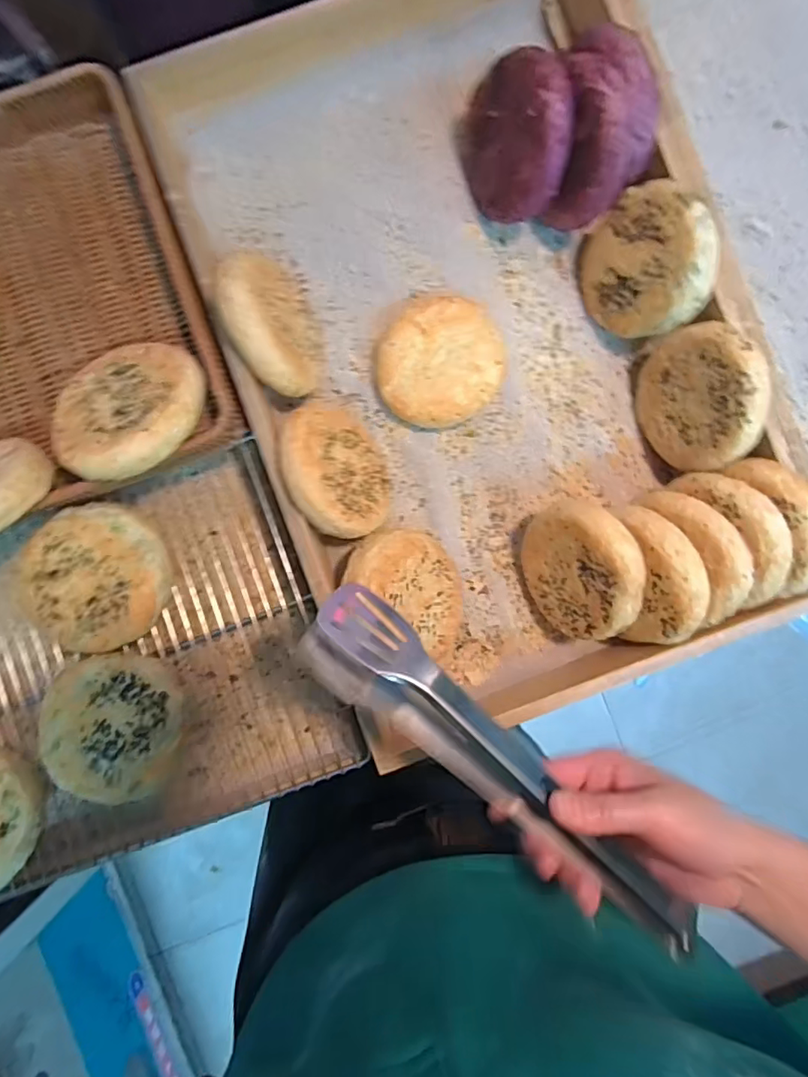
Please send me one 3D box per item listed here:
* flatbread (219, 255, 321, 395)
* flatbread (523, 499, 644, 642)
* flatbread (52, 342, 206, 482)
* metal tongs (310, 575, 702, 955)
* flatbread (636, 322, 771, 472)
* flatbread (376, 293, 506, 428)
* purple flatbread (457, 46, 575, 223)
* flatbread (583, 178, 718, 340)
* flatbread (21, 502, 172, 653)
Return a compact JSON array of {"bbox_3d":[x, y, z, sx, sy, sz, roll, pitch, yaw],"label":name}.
[{"bbox_3d":[-0.101,-0.171,0.452,0.027,0.107,0.102,-9,92,28],"label":"flatbread"},{"bbox_3d":[0.145,0.025,0.456,0.027,0.111,0.110,-20,93,-30],"label":"flatbread"},{"bbox_3d":[-0.211,-0.099,0.424,0.113,0.029,0.113,-4,65,8],"label":"flatbread"},{"bbox_3d":[0.053,0.135,0.314,0.270,0.038,0.059,41,87,2],"label":"metal tongs"},{"bbox_3d":[0.249,-0.117,0.461,0.032,0.114,0.113,-11,89,-20],"label":"flatbread"},{"bbox_3d":[0.033,-0.159,0.500,0.110,0.032,0.116,7,88,-2],"label":"flatbread"},{"bbox_3d":[0.092,-0.335,0.461,0.023,0.119,0.114,-21,93,-22],"label":"purple flatbread"},{"bbox_3d":[0.207,-0.229,0.463,0.037,0.114,0.110,-19,87,-28],"label":"flatbread"},{"bbox_3d":[-0.248,0.031,0.440,0.108,0.020,0.113,17,88,-2],"label":"flatbread"}]

